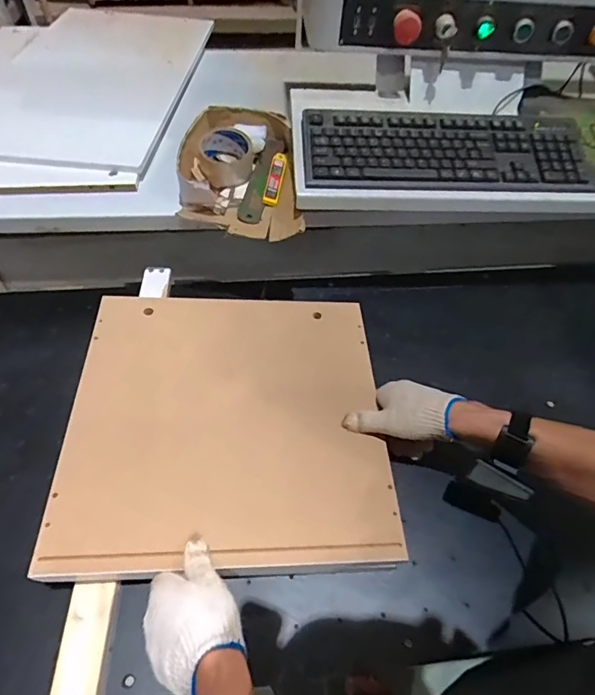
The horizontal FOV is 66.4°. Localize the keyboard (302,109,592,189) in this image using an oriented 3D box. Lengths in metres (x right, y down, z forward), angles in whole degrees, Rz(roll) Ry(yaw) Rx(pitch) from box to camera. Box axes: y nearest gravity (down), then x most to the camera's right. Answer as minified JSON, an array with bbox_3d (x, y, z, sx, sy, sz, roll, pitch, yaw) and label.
[{"bbox_3d":[0.232,-0.302,0.712,0.436,0.026,0.141,-2,73,-5],"label":"keyboard"}]

